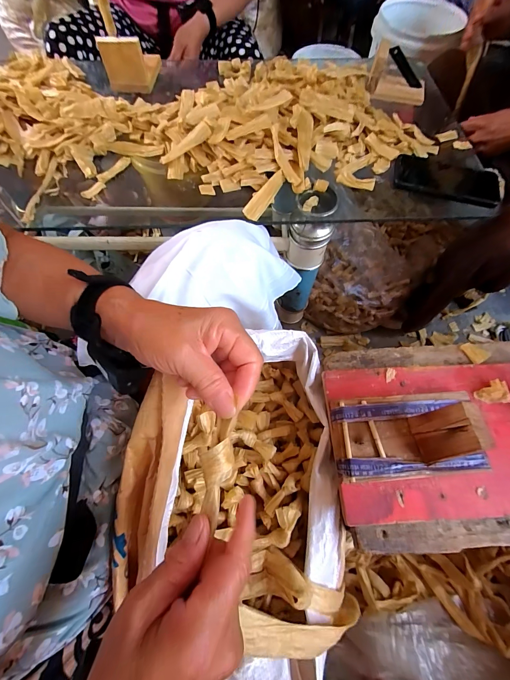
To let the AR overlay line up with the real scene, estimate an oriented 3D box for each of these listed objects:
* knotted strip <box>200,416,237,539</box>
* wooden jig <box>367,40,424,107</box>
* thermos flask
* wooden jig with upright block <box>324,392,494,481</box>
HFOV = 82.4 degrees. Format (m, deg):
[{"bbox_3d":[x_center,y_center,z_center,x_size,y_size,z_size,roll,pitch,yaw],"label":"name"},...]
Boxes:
[{"bbox_3d":[-0.026,0.094,0.209,0.025,0.007,0.072,9,78,2],"label":"knotted strip"},{"bbox_3d":[0.290,-0.546,0.594,0.126,0.073,0.081,3,67,0],"label":"wooden jig"},{"bbox_3d":[0.099,-0.162,0.608,0.078,0.297,0.082,14,67,4],"label":"thermos flask"},{"bbox_3d":[0.168,0.094,0.297,0.159,0.089,0.085,-3,67,-3],"label":"wooden jig with upright block"}]

